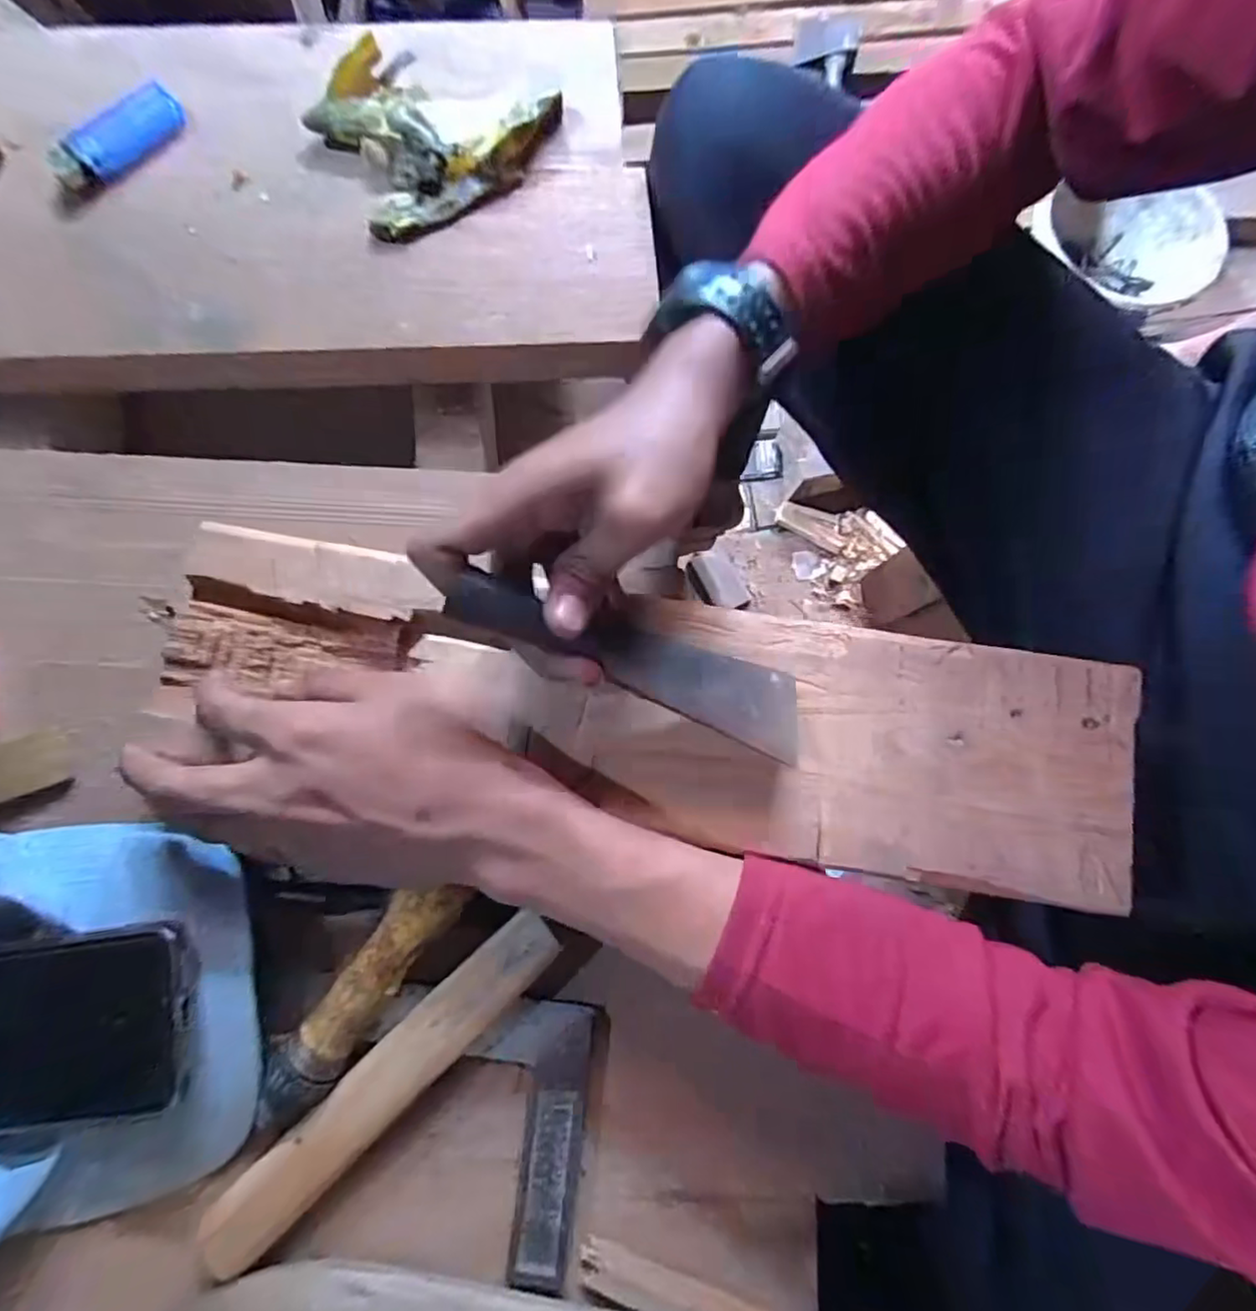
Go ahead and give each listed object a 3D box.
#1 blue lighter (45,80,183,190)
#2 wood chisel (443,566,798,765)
[{"bbox_3d":[-0.299,-0.304,0.364,0.079,0.013,0.027,-41,84,-7],"label":"blue lighter"},{"bbox_3d":[0.007,0.002,0.267,0.166,0.015,0.037,21,80,-21],"label":"wood chisel"}]

